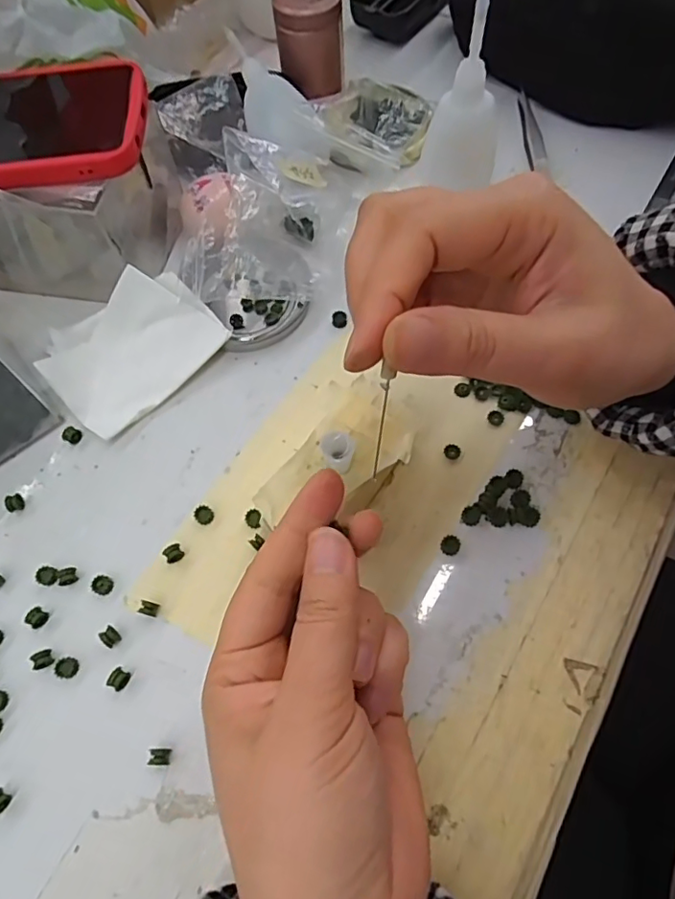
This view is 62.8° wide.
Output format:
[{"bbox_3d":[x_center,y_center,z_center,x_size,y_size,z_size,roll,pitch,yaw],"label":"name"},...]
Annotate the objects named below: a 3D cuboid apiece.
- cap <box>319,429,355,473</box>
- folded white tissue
[{"bbox_3d":[-0.001,0.001,0.232,0.014,0.009,0.014,-1,69,4],"label":"cap"},{"bbox_3d":[-0.114,-0.057,0.302,0.089,0.028,0.068,-39,69,-15],"label":"folded white tissue"}]

